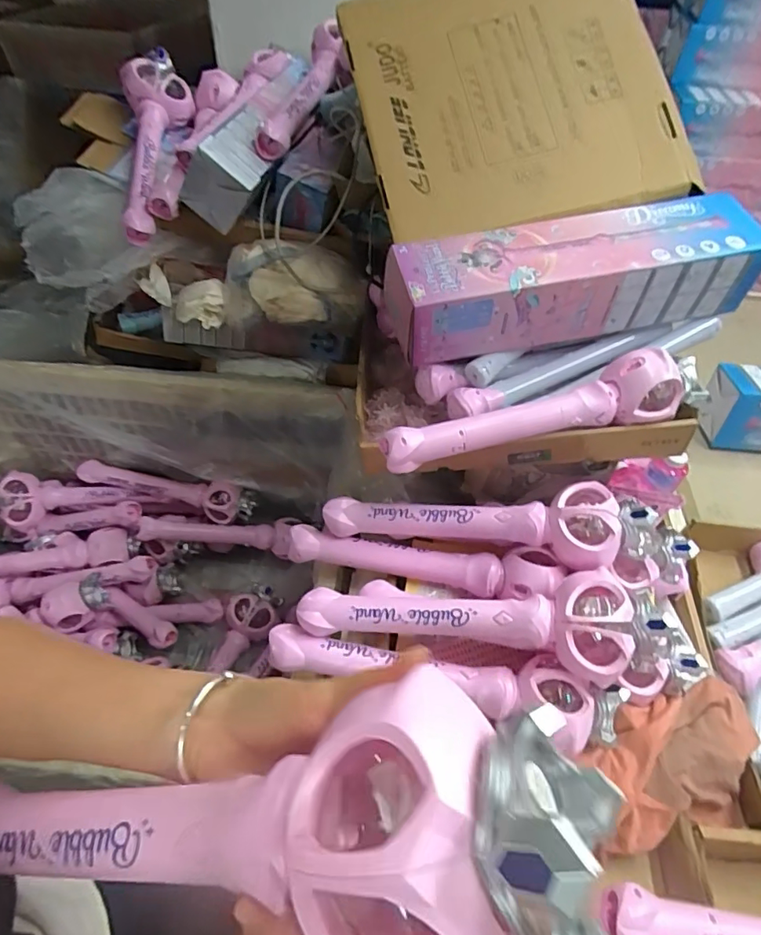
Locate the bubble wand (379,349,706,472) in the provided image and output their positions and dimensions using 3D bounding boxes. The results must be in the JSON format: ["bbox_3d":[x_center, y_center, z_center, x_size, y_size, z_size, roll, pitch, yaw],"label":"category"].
[{"bbox_3d":[0.170,-0.066,0.575,0.339,0.077,0.065,-7,49,-9],"label":"bubble wand"}]

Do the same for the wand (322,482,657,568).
[{"bbox_3d":[0.115,0.056,0.616,0.361,0.096,0.086,12,49,8],"label":"wand"}]

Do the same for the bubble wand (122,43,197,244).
[{"bbox_3d":[-0.370,-0.520,0.856,0.101,0.078,0.321,1,73,-1],"label":"bubble wand"}]

